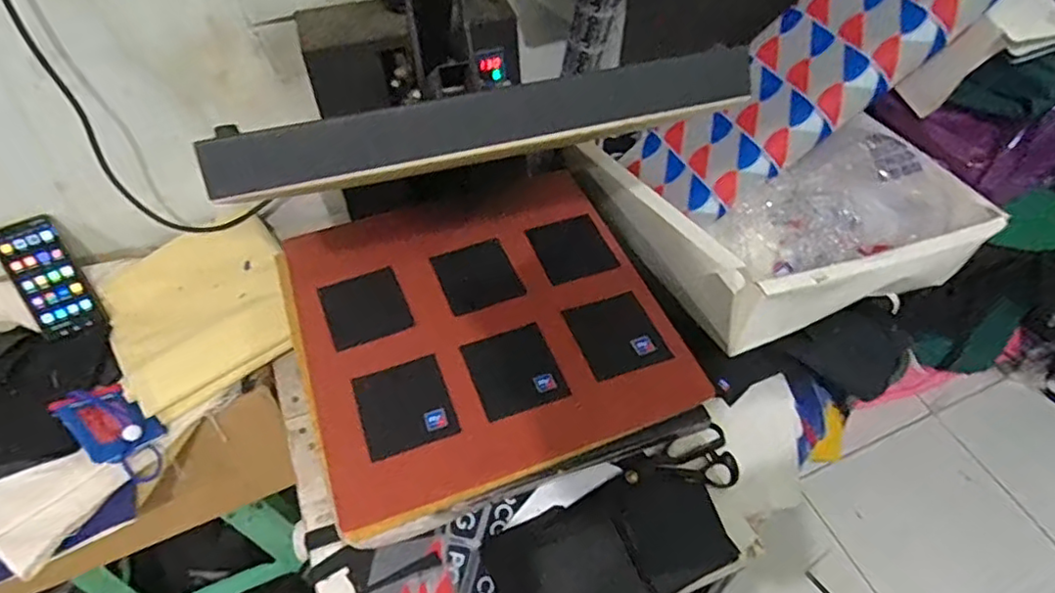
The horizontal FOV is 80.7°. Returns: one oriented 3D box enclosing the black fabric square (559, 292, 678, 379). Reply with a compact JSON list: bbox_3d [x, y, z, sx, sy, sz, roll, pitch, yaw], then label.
[{"bbox_3d":[0.097,0.041,0.681,0.088,0.005,0.094,-18,59,-11],"label":"black fabric square"}]

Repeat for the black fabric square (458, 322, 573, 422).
[{"bbox_3d":[-0.014,0.077,0.652,0.089,0.004,0.094,-20,57,-12],"label":"black fabric square"}]

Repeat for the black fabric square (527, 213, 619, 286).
[{"bbox_3d":[0.055,-0.058,0.764,0.089,0.006,0.095,-18,55,-12],"label":"black fabric square"}]

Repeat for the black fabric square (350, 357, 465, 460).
[{"bbox_3d":[-0.122,0.109,0.623,0.088,0.004,0.094,-18,55,-13],"label":"black fabric square"}]

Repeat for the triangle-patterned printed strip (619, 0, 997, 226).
[{"bbox_3d":[0.387,-0.322,0.824,0.551,0.066,0.190,-41,59,17],"label":"triangle-patterned printed strip"}]

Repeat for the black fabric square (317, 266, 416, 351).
[{"bbox_3d":[-0.183,0.012,0.701,0.088,0.006,0.092,-21,55,-15],"label":"black fabric square"}]

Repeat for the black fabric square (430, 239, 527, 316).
[{"bbox_3d":[-0.059,-0.026,0.728,0.087,0.006,0.091,-19,55,-14],"label":"black fabric square"}]

